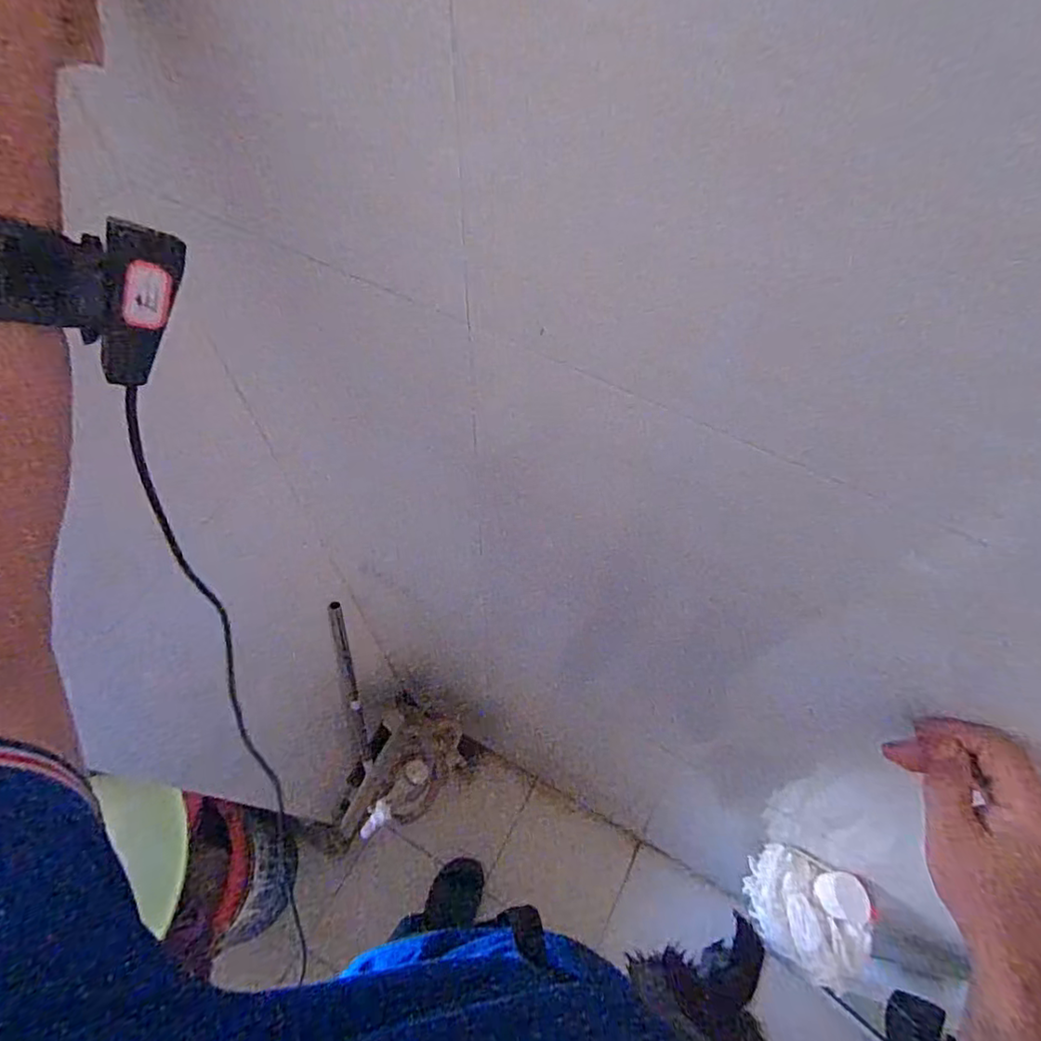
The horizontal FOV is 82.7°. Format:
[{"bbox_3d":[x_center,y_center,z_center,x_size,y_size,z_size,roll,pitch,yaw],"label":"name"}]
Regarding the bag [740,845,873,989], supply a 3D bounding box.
[{"bbox_3d":[0.414,0.562,0.848,0.134,0.105,0.165,1,60,0],"label":"bag"}]

